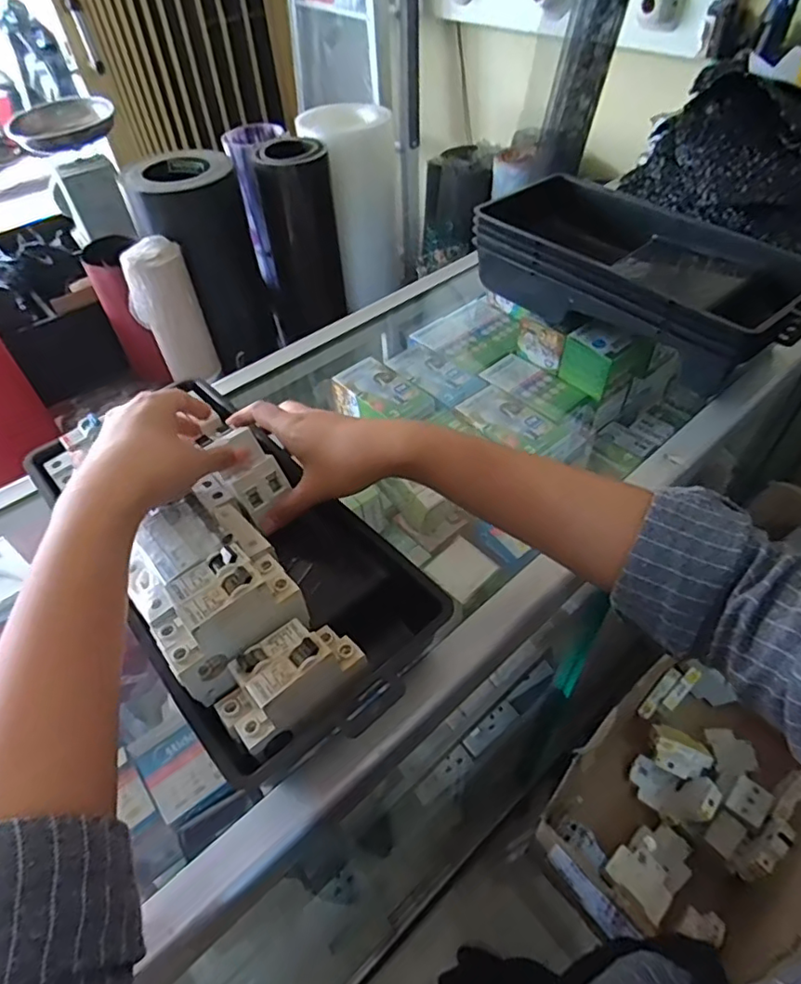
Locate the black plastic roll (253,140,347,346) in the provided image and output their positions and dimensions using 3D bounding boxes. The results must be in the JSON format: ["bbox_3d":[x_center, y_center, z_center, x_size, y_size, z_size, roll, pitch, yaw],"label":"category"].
[{"bbox_3d":[-0.246,-0.608,1.422,0.178,0.461,0.137,-11,49,-7],"label":"black plastic roll"}]

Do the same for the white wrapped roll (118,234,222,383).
[{"bbox_3d":[-0.501,-0.386,1.244,0.137,0.292,0.091,-22,51,-15],"label":"white wrapped roll"}]

